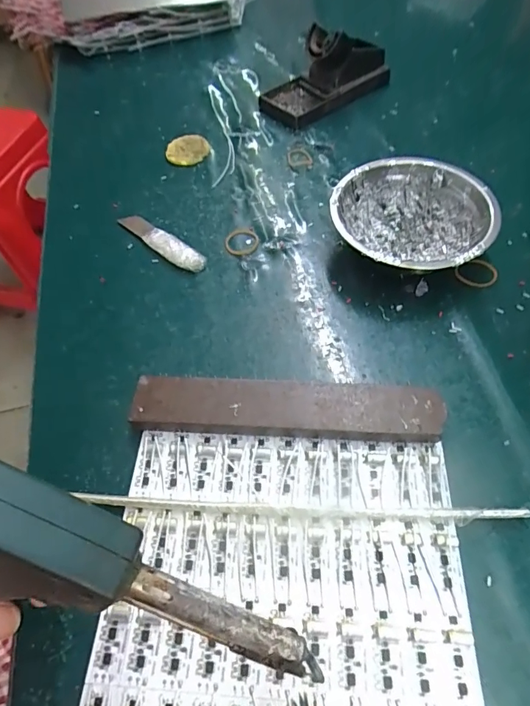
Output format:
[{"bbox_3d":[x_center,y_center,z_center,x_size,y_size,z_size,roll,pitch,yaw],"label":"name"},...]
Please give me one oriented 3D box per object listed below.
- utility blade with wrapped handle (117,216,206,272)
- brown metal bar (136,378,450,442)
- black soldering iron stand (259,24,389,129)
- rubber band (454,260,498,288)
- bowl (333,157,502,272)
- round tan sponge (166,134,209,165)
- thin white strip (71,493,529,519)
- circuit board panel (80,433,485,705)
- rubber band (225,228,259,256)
[{"bbox_3d":[-0.094,-0.101,0.383,0.102,0.011,0.020,35,66,22],"label":"utility blade with wrapped handle"},{"bbox_3d":[0.013,0.037,0.285,0.197,0.018,0.036,2,58,5],"label":"brown metal bar"},{"bbox_3d":[0.065,-0.305,0.461,0.140,0.068,0.056,-32,61,-16],"label":"black soldering iron stand"},{"bbox_3d":[0.171,-0.064,0.346,0.031,0.004,0.025,-14,58,-5],"label":"rubber band"},{"bbox_3d":[0.118,-0.104,0.352,0.125,0.041,0.117,-2,58,3],"label":"bowl"},{"bbox_3d":[-0.082,-0.216,0.459,0.045,0.009,0.042,-2,58,3],"label":"round tan sponge"},{"bbox_3d":[0.016,0.092,0.256,0.261,0.009,0.009,1,58,4],"label":"thin white strip"},{"bbox_3d":[0.009,0.150,0.223,0.194,0.008,0.221,1,58,4],"label":"circuit board panel"},{"bbox_3d":[-0.021,-0.099,0.379,0.029,0.004,0.033,-3,58,2],"label":"rubber band"}]

